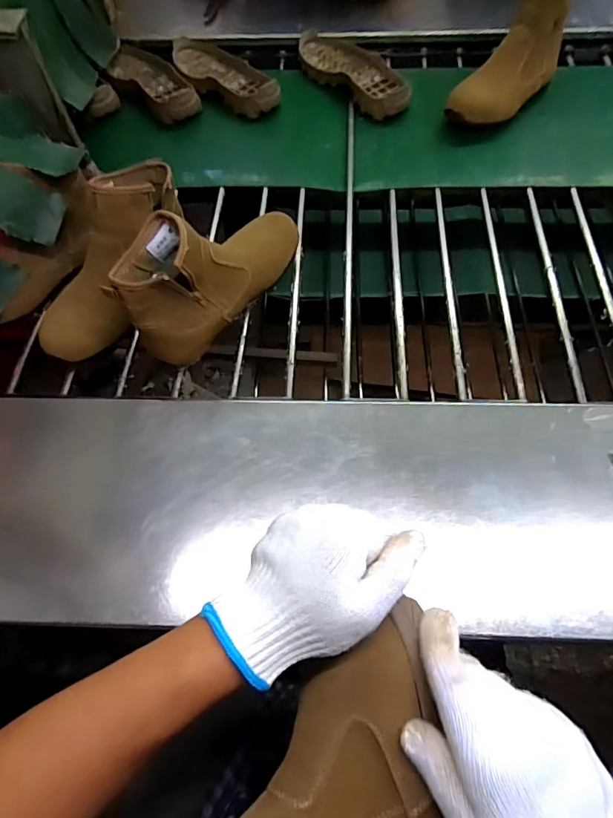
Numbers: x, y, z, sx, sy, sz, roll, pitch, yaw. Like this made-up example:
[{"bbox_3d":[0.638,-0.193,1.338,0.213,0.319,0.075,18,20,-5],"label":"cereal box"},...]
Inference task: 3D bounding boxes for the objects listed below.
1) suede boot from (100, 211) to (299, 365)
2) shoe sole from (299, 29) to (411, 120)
[{"bbox_3d":[-0.111,-0.176,0.550,0.076,0.135,0.244,35,69,18],"label":"suede boot"},{"bbox_3d":[0.086,-0.616,0.852,0.095,0.042,0.293,-35,67,-15],"label":"shoe sole"}]

